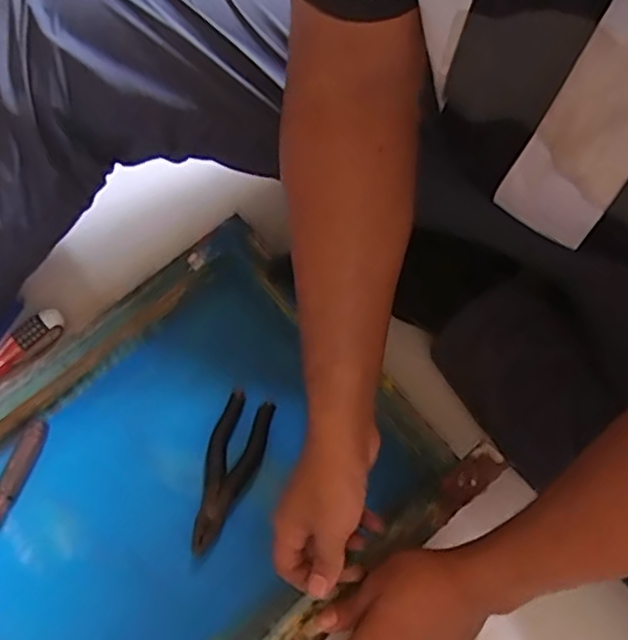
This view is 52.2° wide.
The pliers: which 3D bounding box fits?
[{"bbox_3d":[-0.082,0.139,0.591,0.050,0.009,0.144,20,69,10],"label":"pliers"}]

